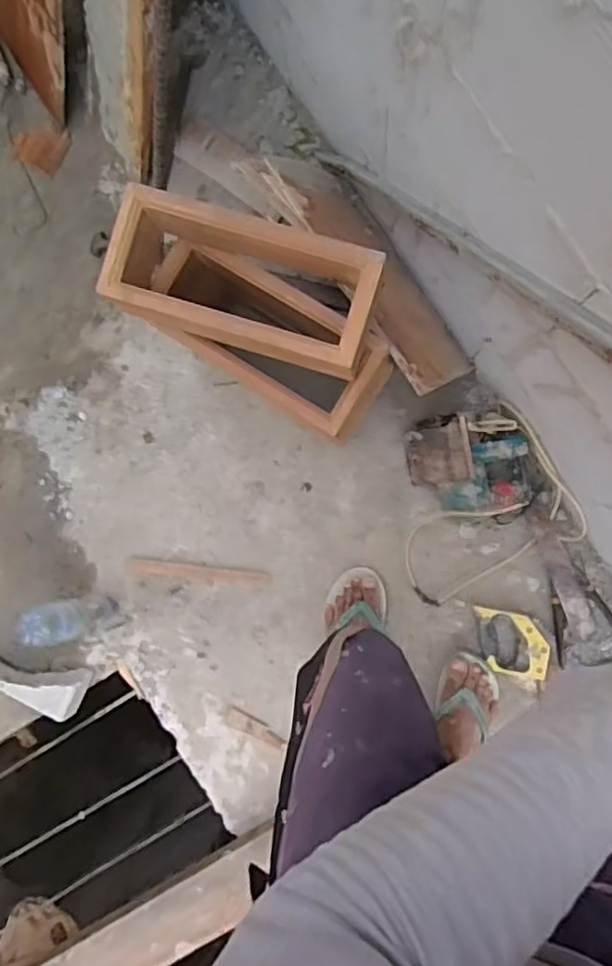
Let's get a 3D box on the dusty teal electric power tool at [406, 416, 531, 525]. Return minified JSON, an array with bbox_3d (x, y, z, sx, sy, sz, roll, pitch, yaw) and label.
[{"bbox_3d":[0.291,-0.021,1.155,0.222,0.132,0.188,1,89,7],"label":"dusty teal electric power tool"}]

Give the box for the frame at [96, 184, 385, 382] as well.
[{"bbox_3d":[-0.078,-0.266,0.864,0.339,0.094,0.167,18,91,7],"label":"frame"}]

